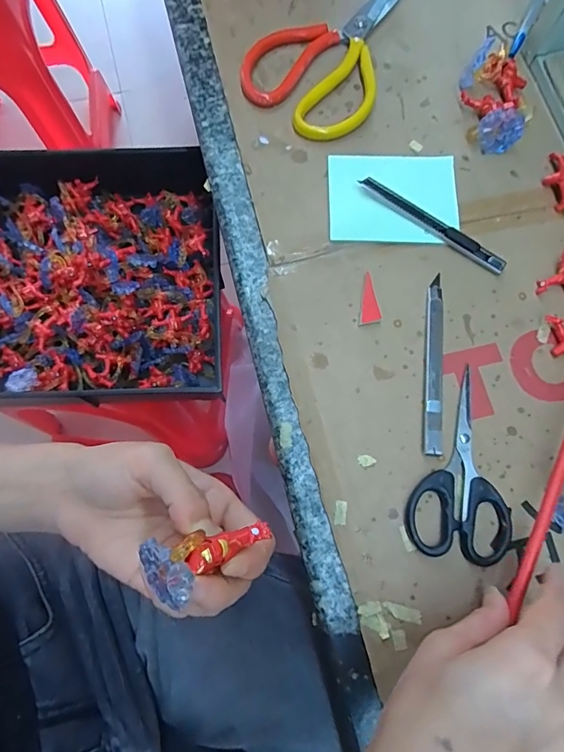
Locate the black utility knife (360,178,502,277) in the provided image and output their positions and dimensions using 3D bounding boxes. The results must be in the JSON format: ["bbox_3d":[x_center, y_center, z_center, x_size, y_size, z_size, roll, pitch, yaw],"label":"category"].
[{"bbox_3d":[0.116,-0.116,0.330,0.123,0.012,0.014,35,79,7],"label":"black utility knife"}]

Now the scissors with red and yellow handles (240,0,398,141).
[{"bbox_3d":[0.049,-0.280,0.367,0.110,0.012,0.177,35,79,7],"label":"scissors with red and yellow handles"}]

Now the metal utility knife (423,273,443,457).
[{"bbox_3d":[0.108,-0.010,0.306,0.013,0.009,0.130,7,77,1],"label":"metal utility knife"}]

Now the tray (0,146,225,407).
[{"bbox_3d":[-0.305,-0.121,0.531,0.456,0.078,0.321,-1,77,-1],"label":"tray"}]

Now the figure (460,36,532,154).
[{"bbox_3d":[0.177,-0.225,0.350,0.051,0.027,0.082,1,77,-1],"label":"figure"}]

